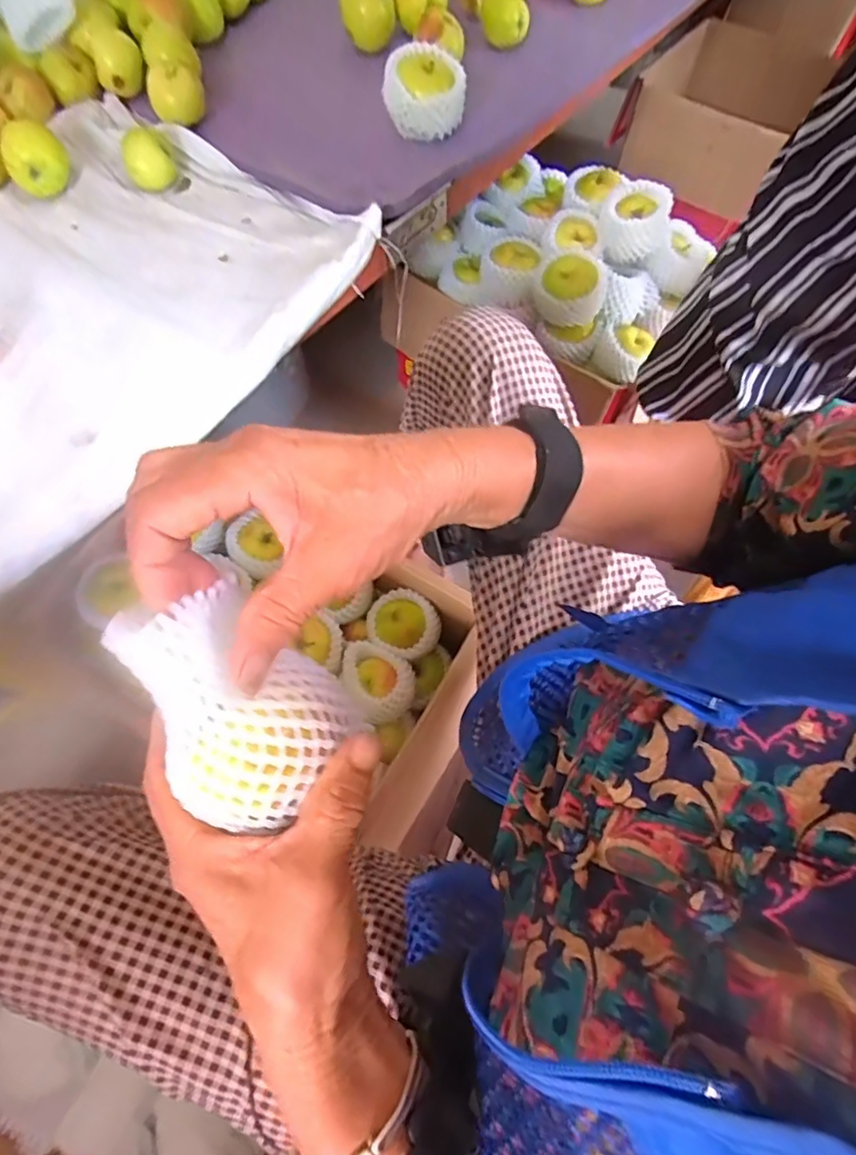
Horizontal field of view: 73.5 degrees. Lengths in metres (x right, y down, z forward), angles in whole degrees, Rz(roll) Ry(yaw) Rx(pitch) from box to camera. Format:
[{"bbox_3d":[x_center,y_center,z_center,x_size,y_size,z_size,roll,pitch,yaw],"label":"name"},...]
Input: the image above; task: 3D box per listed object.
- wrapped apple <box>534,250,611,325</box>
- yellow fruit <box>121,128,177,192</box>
[{"bbox_3d":[0.175,-0.356,0.710,0.086,0.071,0.071,14,67,7],"label":"wrapped apple"},{"bbox_3d":[-0.295,-0.443,0.605,0.051,0.041,0.048,-15,67,-6],"label":"yellow fruit"}]

